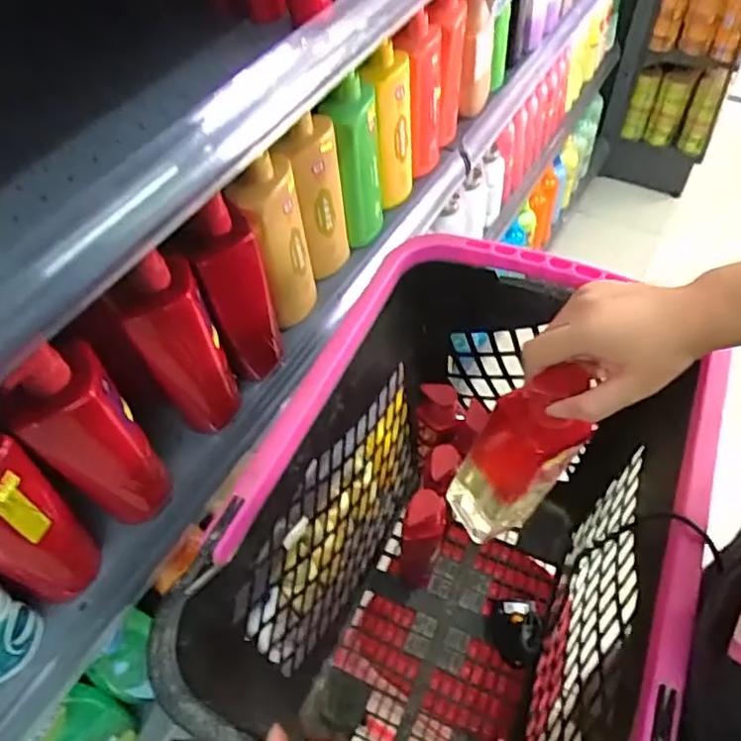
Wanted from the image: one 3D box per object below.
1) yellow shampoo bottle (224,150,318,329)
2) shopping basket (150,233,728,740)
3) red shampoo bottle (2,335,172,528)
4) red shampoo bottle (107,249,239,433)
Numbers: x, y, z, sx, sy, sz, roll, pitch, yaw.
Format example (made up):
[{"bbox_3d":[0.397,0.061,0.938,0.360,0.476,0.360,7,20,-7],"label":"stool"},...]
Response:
[{"bbox_3d":[-0.105,-0.145,0.716,0.036,0.214,0.085,28,59,22],"label":"yellow shampoo bottle"},{"bbox_3d":[0.104,0.213,0.735,0.380,0.468,0.537,16,55,15],"label":"shopping basket"},{"bbox_3d":[-0.248,0.065,0.559,0.054,0.224,0.079,35,62,25],"label":"red shampoo bottle"},{"bbox_3d":[-0.189,-0.020,0.624,0.076,0.228,0.039,-32,58,-20],"label":"red shampoo bottle"}]

